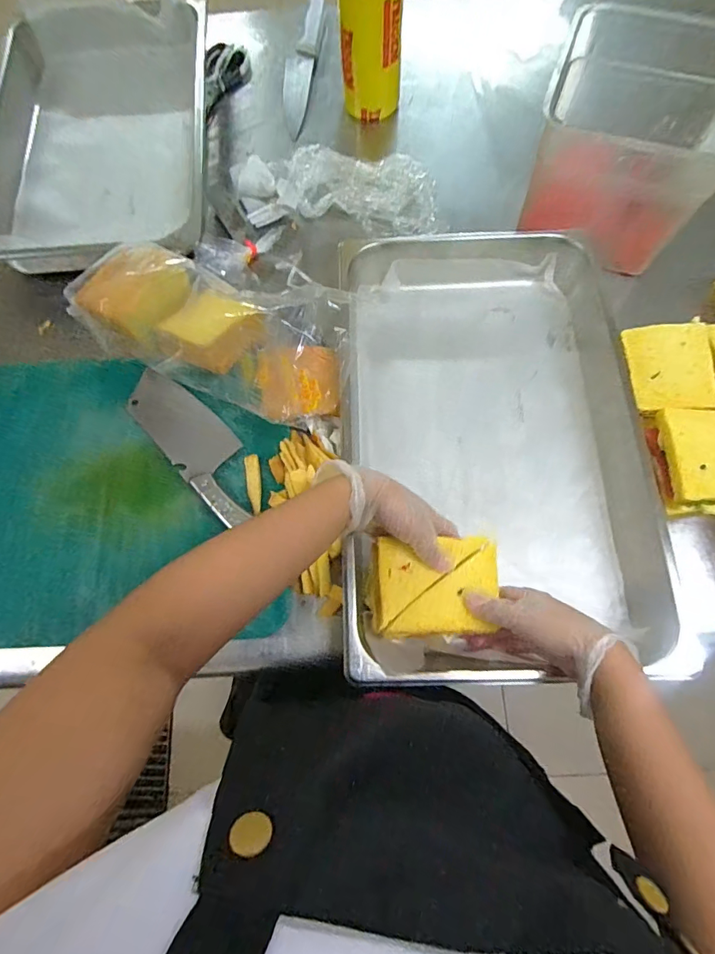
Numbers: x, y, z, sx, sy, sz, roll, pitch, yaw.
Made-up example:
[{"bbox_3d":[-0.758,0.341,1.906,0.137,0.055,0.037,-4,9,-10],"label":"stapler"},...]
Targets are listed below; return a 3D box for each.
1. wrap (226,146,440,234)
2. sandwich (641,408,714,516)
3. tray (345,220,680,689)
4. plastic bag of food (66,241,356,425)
[{"bbox_3d":[-0.029,-0.415,0.664,0.314,0.041,0.140,7,72,2],"label":"wrap"},{"bbox_3d":[0.366,-0.019,0.482,0.094,0.034,0.110,1,73,3],"label":"sandwich"},{"bbox_3d":[0.151,-0.054,0.533,0.313,0.075,0.525,1,70,0],"label":"tray"},{"bbox_3d":[-0.161,-0.183,0.543,0.342,0.104,0.169,25,75,9],"label":"plastic bag of food"}]

